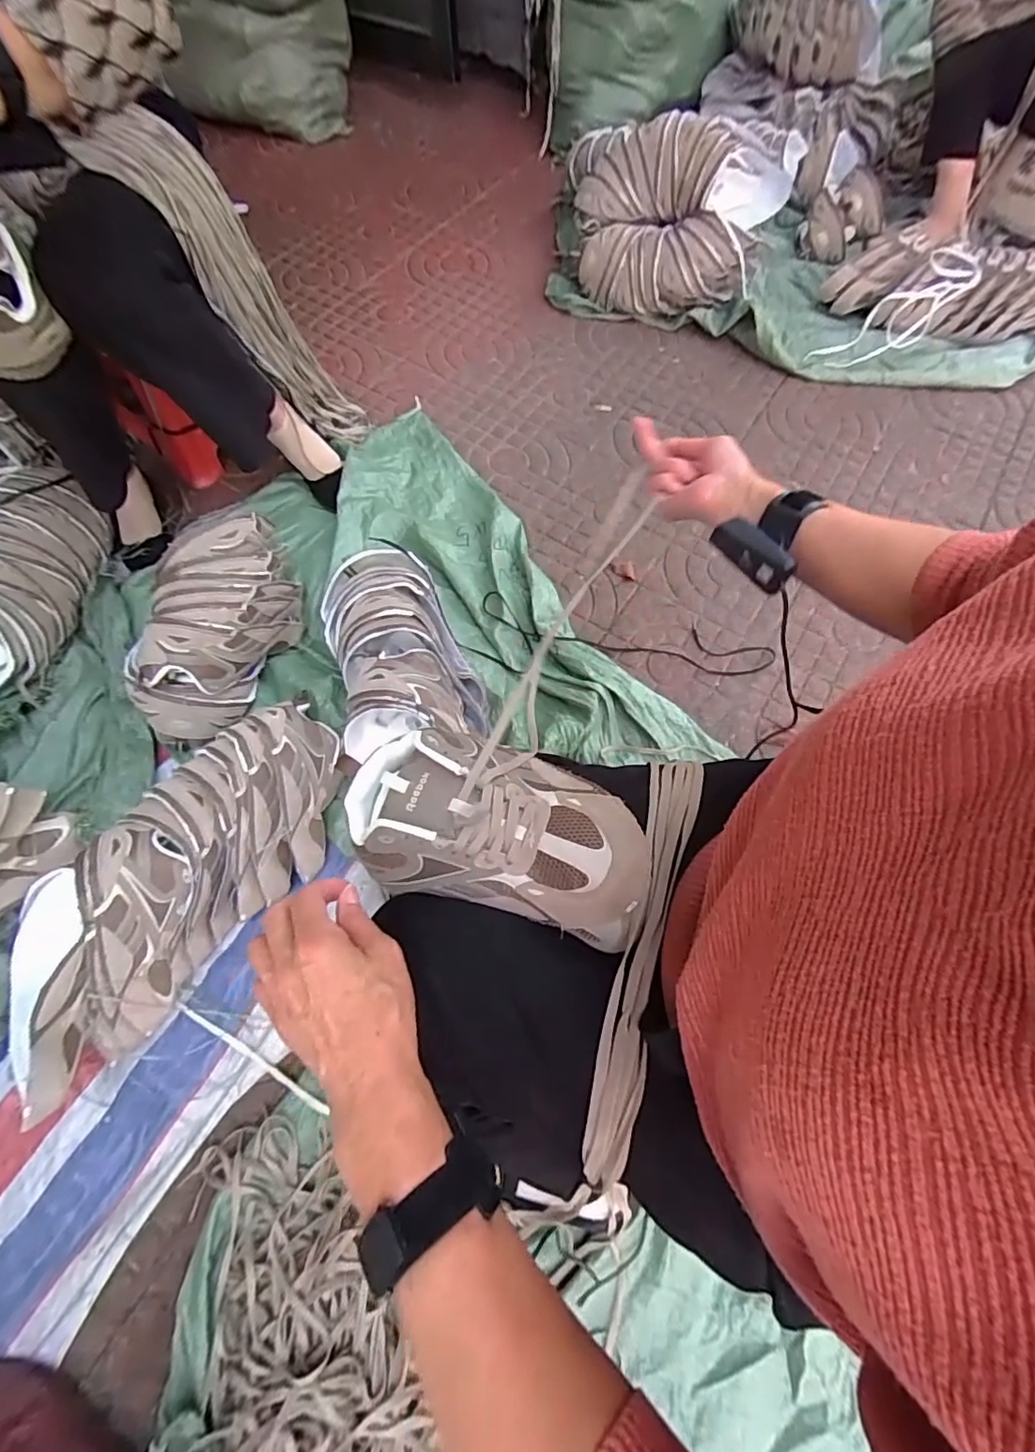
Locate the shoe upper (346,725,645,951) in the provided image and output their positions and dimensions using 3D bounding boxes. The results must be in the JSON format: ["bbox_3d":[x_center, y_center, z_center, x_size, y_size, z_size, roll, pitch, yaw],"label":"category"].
[{"bbox_3d":[-0.018,0.076,0.446,0.246,0.058,0.126,15,66,4],"label":"shoe upper"}]

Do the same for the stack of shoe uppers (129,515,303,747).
[{"bbox_3d":[-0.454,-0.143,0.831,0.152,0.167,0.320,22,67,10],"label":"stack of shoe uppers"}]

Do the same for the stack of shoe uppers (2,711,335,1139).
[{"bbox_3d":[-0.403,0.171,0.684,0.193,0.137,0.469,35,70,15],"label":"stack of shoe uppers"}]

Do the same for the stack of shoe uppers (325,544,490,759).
[{"bbox_3d":[-0.181,-0.122,0.825,0.203,0.161,0.350,-15,65,-7],"label":"stack of shoe uppers"}]

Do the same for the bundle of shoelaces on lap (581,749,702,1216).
[{"bbox_3d":[0.096,0.160,0.416,0.042,0.038,0.313,17,66,4],"label":"bundle of shoelaces on lap"}]

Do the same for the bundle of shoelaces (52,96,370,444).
[{"bbox_3d":[-0.404,-0.655,0.876,0.122,0.541,0.123,-39,72,4],"label":"bundle of shoelaces"}]

